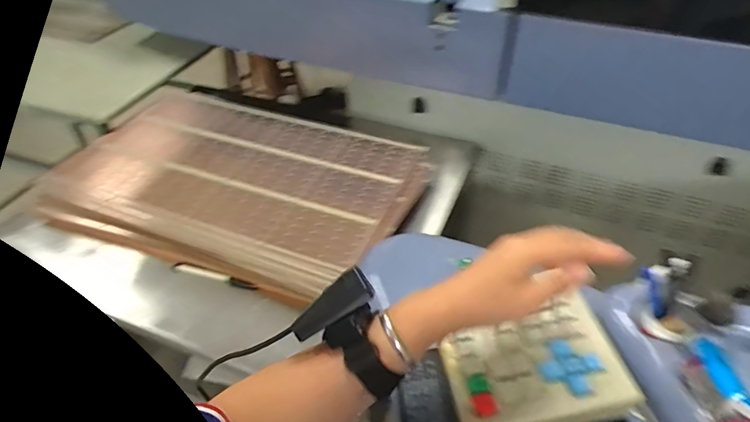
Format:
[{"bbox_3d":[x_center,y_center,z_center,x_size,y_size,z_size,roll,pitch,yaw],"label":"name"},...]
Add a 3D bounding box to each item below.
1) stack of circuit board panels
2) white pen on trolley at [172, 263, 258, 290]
[{"bbox_3d":[-0.240,-0.061,0.856,0.630,0.059,0.387,14,45,16],"label":"stack of circuit board panels"},{"bbox_3d":[-0.244,0.100,0.730,0.141,0.012,0.013,10,44,12],"label":"white pen on trolley"}]

